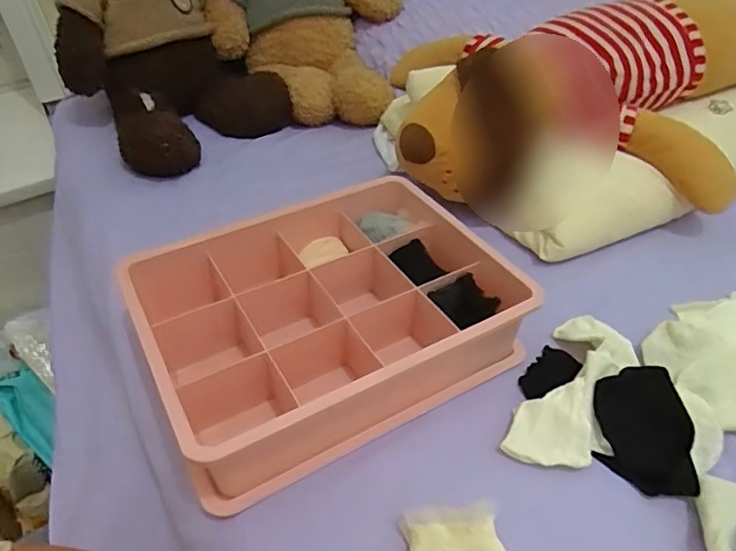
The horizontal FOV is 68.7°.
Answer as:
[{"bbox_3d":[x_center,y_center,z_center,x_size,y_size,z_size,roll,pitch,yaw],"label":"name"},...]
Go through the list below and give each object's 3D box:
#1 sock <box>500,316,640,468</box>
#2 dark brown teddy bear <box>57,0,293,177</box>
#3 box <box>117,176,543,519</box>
[{"bbox_3d":[0.172,0.085,0.437,0.070,0.023,0.165,21,48,22],"label":"sock"},{"bbox_3d":[-0.275,-0.344,0.707,0.255,0.320,0.315,-32,51,-28],"label":"dark brown teddy bear"},{"bbox_3d":[-0.037,0.025,0.466,0.283,0.072,0.224,-23,47,-21],"label":"box"}]

